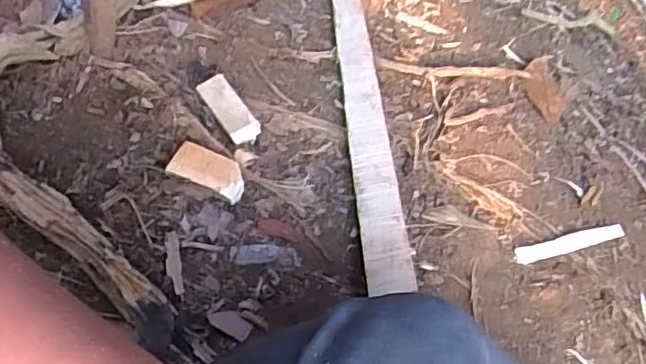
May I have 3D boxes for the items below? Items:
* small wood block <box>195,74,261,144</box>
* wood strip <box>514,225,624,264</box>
[{"bbox_3d":[-0.116,-0.090,0.768,0.038,0.028,0.091,-36,75,-11],"label":"small wood block"},{"bbox_3d":[0.314,0.075,0.780,0.185,0.008,0.022,-10,48,-25],"label":"wood strip"}]

